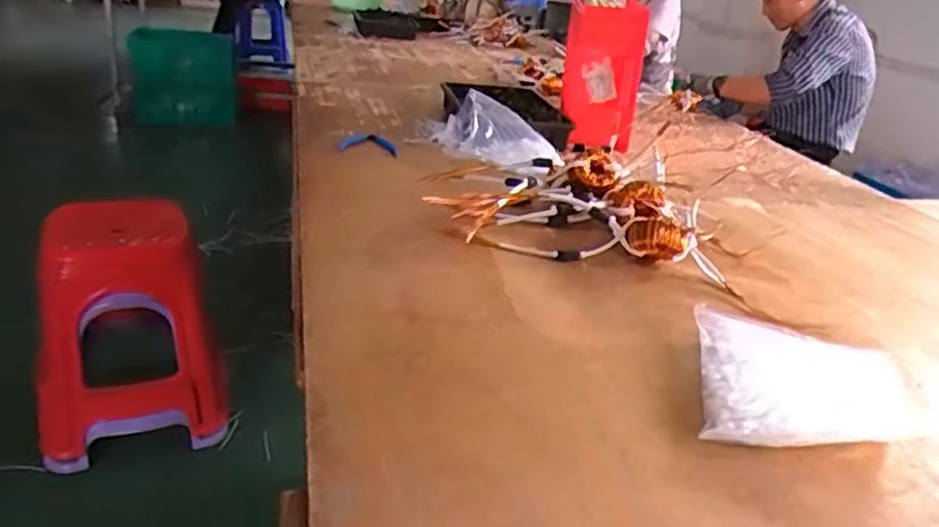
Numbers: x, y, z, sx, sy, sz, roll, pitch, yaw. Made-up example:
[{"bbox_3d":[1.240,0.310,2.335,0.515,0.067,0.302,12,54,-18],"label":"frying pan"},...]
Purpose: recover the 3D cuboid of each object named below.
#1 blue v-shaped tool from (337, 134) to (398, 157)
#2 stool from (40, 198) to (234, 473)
[{"bbox_3d":[-0.197,-0.241,1.353,0.114,0.012,0.115,7,27,-1],"label":"blue v-shaped tool"},{"bbox_3d":[-0.755,0.151,1.536,0.367,0.494,0.348,-2,27,-18],"label":"stool"}]

